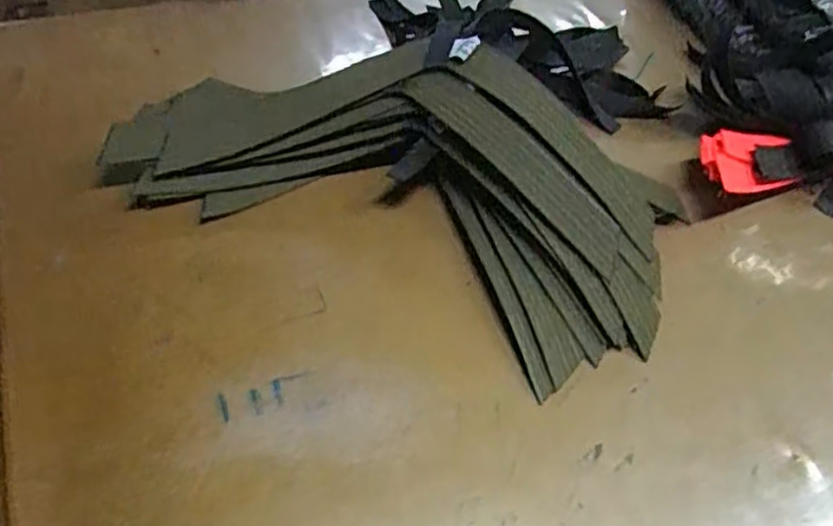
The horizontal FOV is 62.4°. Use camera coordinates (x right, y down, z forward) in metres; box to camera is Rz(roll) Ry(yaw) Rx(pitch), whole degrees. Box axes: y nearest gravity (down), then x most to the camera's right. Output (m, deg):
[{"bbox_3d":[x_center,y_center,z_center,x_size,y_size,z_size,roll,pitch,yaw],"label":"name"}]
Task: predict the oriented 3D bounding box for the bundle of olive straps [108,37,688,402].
[{"bbox_3d":[-0.008,-0.066,0.446,0.362,0.084,0.182,25,51,14],"label":"bundle of olive straps"}]

